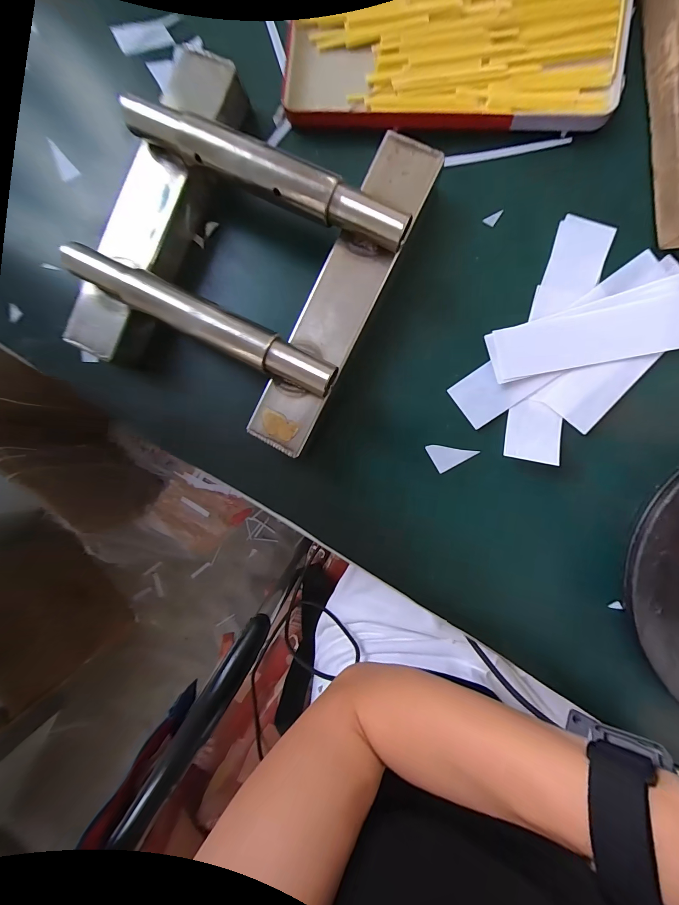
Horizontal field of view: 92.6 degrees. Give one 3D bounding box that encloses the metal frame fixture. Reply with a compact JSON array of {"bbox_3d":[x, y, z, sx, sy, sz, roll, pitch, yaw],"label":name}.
[{"bbox_3d":[-0.064,-0.125,0.205,0.184,0.047,0.190,28,96,5],"label":"metal frame fixture"}]

